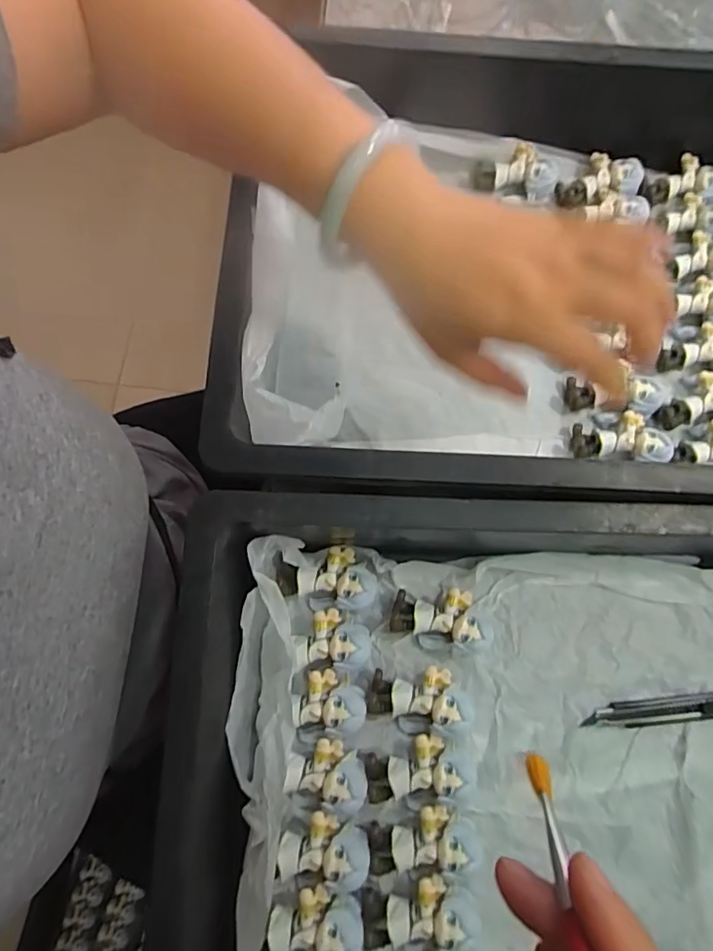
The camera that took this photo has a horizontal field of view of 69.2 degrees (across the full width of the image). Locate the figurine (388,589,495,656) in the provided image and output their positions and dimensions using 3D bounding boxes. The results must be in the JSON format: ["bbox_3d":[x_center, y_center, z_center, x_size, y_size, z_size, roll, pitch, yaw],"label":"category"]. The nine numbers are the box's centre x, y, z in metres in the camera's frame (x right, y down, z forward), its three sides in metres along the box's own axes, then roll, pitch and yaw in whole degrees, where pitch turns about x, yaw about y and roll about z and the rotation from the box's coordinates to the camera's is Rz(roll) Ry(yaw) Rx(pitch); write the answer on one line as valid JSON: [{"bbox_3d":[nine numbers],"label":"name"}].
[{"bbox_3d":[0.052,0.091,0.325,0.060,0.024,0.037,1,76,-1],"label":"figurine"}]

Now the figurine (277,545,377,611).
[{"bbox_3d":[-0.019,0.066,0.331,0.060,0.024,0.038,-3,76,-2],"label":"figurine"}]

